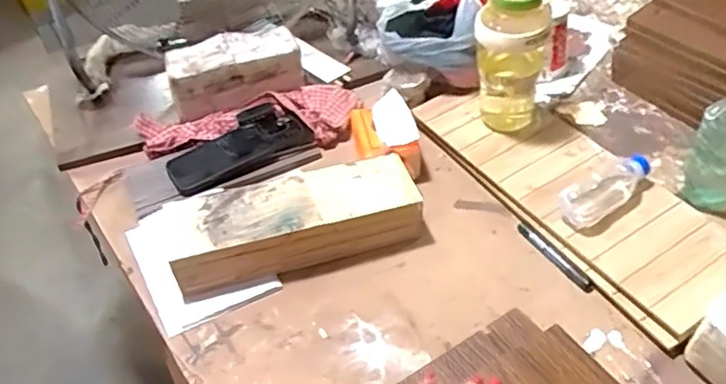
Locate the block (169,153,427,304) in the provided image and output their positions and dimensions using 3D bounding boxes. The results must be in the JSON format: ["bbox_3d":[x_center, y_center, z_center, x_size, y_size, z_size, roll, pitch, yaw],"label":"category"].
[{"bbox_3d":[-0.094,0.046,0.846,0.341,0.082,0.115,-18,44,-12],"label":"block"}]

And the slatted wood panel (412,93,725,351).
[{"bbox_3d":[0.298,-0.015,0.891,0.183,0.028,0.512,-29,48,-15],"label":"slatted wood panel"}]

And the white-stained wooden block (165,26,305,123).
[{"bbox_3d":[-0.225,-0.212,1.077,0.226,0.092,0.107,-18,44,-11],"label":"white-stained wooden block"}]

